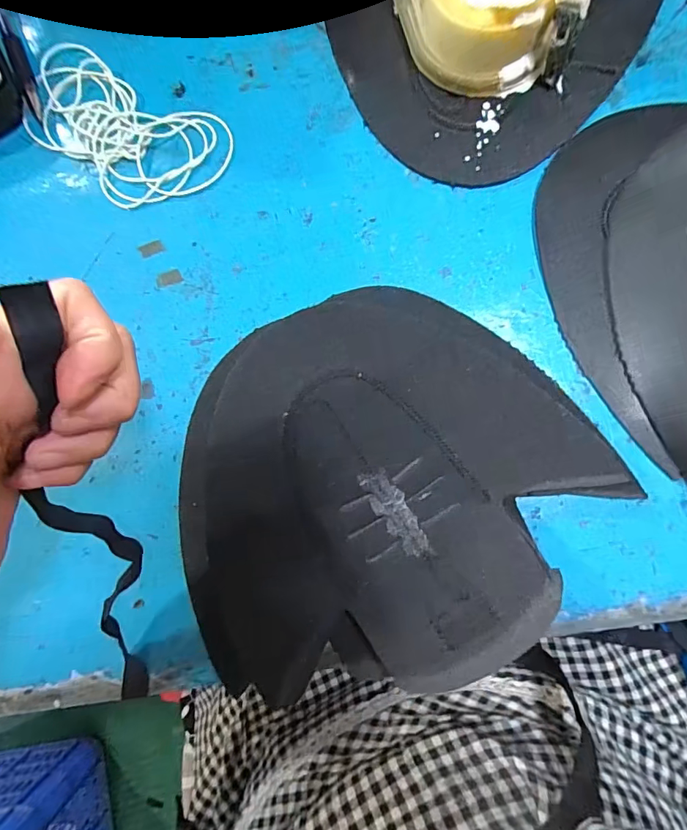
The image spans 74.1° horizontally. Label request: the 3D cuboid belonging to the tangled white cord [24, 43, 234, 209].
[{"bbox_3d":[-0.129,-0.162,0.264,0.119,0.011,0.070,26,87,3],"label":"tangled white cord"}]

